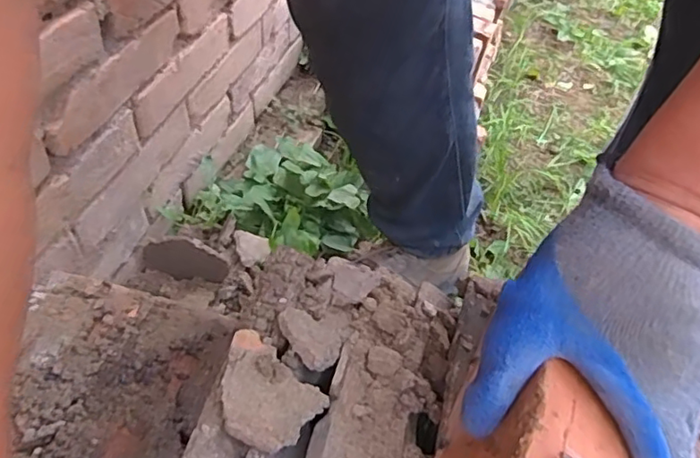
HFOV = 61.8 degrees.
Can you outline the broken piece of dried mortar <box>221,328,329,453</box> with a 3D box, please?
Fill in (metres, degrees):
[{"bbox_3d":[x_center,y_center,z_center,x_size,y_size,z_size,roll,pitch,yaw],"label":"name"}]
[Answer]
[{"bbox_3d":[-0.060,0.103,0.377,0.076,0.022,0.059,36,54,28],"label":"broken piece of dried mortar"}]

